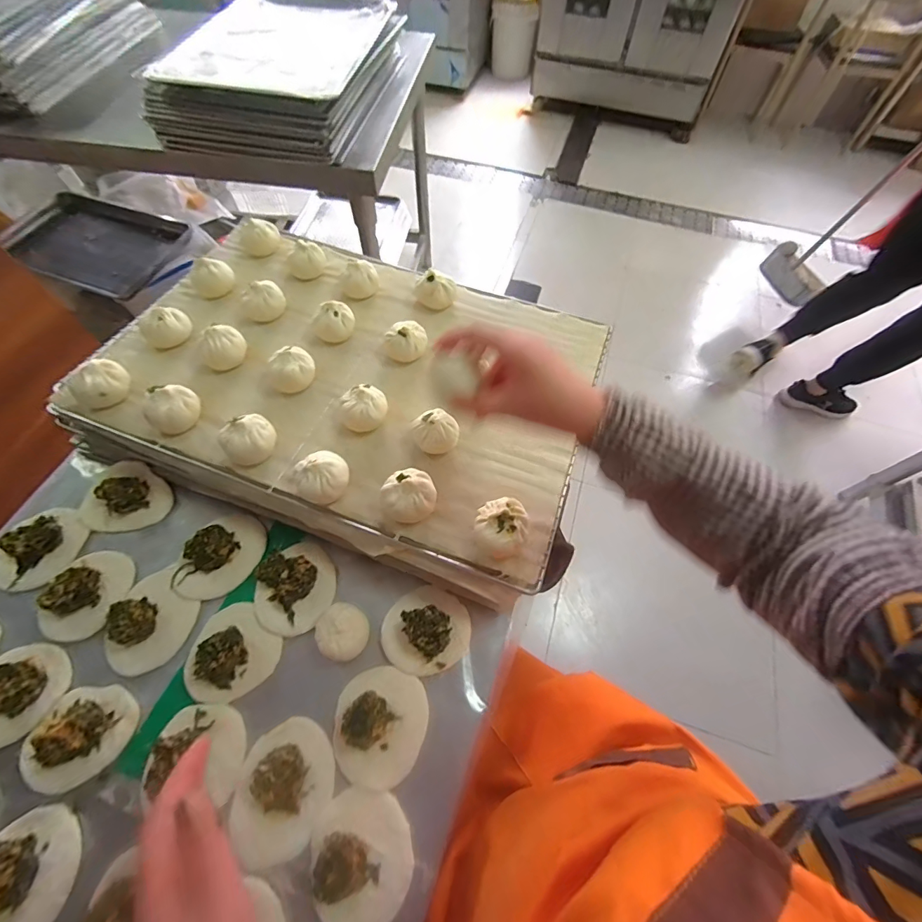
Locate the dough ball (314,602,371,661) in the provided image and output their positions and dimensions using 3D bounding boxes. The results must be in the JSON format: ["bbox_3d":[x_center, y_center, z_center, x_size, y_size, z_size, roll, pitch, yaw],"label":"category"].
[{"bbox_3d":[-0.122,0.176,0.437,0.053,0.031,0.051,1,59,-2],"label":"dough ball"}]

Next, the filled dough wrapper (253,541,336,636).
[{"bbox_3d":[-0.186,0.136,0.467,0.083,0.034,0.098,8,59,2],"label":"filled dough wrapper"}]

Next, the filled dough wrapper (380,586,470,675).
[{"bbox_3d":[-0.037,0.176,0.445,0.090,0.026,0.085,1,59,-2],"label":"filled dough wrapper"}]

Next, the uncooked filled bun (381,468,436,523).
[{"bbox_3d":[-0.051,0.034,0.426,0.050,0.041,0.049,1,59,-2],"label":"uncooked filled bun"}]

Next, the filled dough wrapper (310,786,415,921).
[{"bbox_3d":[-0.083,0.332,0.351,0.080,0.030,0.093,-22,62,-15],"label":"filled dough wrapper"}]

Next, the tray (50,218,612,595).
[{"bbox_3d":[-0.137,-0.128,0.531,0.597,0.061,0.403,19,60,9],"label":"tray"}]

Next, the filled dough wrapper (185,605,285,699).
[{"bbox_3d":[-0.241,0.196,0.431,0.089,0.030,0.083,1,59,-2],"label":"filled dough wrapper"}]

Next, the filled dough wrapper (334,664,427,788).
[{"bbox_3d":[-0.079,0.250,0.400,0.087,0.029,0.095,1,59,-2],"label":"filled dough wrapper"}]

